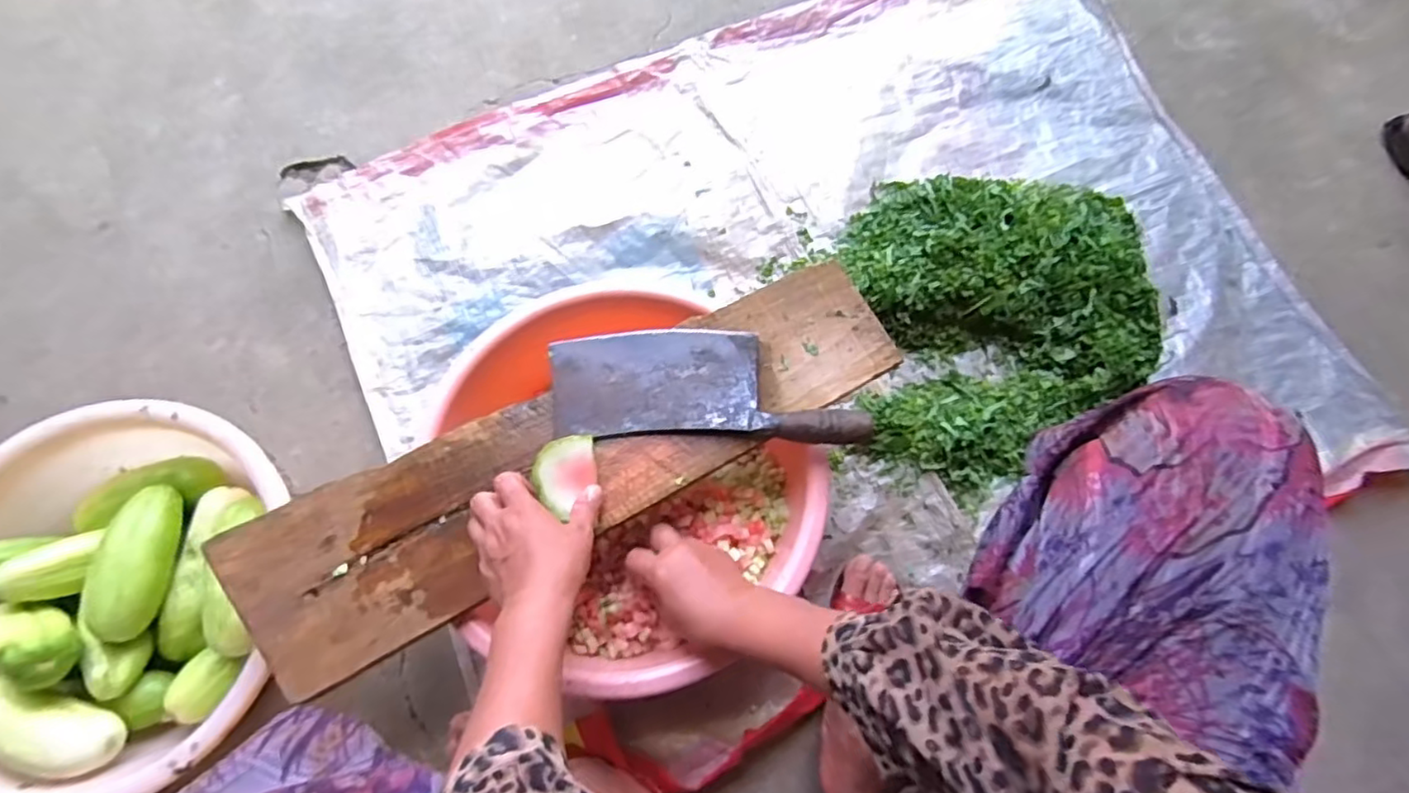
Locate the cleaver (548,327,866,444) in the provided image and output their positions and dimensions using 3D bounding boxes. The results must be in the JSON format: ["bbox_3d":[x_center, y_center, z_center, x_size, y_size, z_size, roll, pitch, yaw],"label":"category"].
[{"bbox_3d":[0.000,-0.014,0.595,0.286,0.025,0.109,2,72,2],"label":"cleaver"}]

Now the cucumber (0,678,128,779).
[{"bbox_3d":[-0.614,0.304,0.592,0.142,0.047,0.055,21,74,4],"label":"cucumber"}]

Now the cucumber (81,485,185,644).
[{"bbox_3d":[-0.569,0.165,0.639,0.049,0.061,0.144,-3,73,-3],"label":"cucumber"}]

